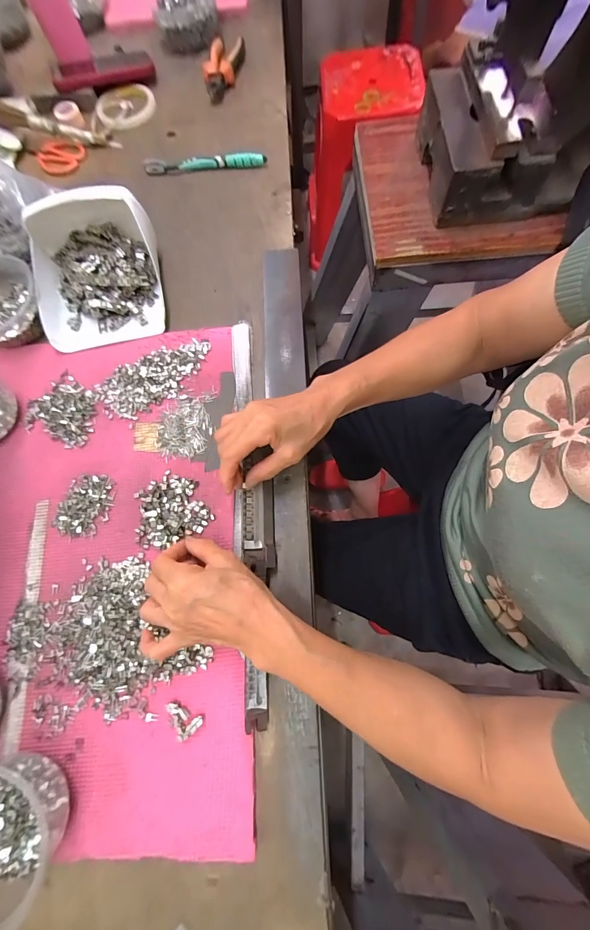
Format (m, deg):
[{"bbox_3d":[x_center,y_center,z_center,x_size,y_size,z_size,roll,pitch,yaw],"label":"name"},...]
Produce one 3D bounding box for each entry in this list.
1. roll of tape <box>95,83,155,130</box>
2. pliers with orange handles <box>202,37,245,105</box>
[{"bbox_3d":[-0.288,-0.609,0.593,0.099,0.010,0.099,0,73,1],"label":"roll of tape"},{"bbox_3d":[-0.122,-0.686,0.599,0.051,0.029,0.162,8,73,3],"label":"pliers with orange handles"}]

